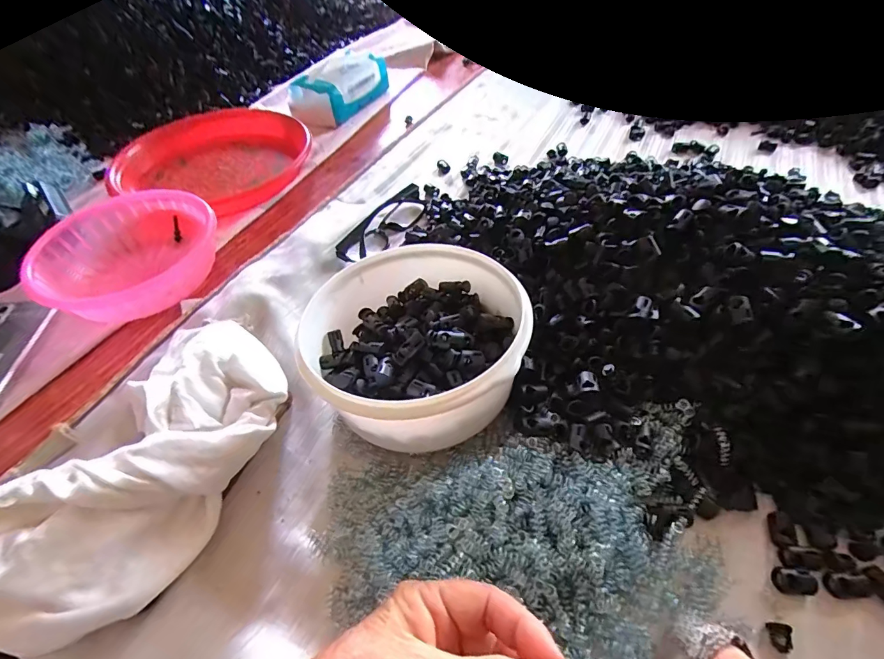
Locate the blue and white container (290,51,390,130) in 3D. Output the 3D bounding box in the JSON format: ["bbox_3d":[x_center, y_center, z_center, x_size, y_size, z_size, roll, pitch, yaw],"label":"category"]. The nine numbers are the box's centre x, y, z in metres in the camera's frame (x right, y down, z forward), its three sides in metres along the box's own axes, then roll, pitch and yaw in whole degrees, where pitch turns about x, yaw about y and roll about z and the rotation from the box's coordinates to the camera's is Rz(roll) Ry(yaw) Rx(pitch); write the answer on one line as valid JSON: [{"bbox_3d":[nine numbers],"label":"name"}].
[{"bbox_3d":[-0.168,-0.385,0.690,0.089,0.063,0.177,20,55,21],"label":"blue and white container"}]

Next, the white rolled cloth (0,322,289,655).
[{"bbox_3d":[-0.197,0.090,0.294,0.127,0.065,0.222,26,57,24],"label":"white rolled cloth"}]

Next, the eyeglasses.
[{"bbox_3d":[-0.060,-0.119,0.475,0.041,0.025,0.138,21,55,21],"label":"eyeglasses"}]

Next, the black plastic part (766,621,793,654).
[{"bbox_3d":[0.190,0.172,0.239,0.013,0.004,0.014,6,51,10],"label":"black plastic part"}]

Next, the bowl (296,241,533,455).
[{"bbox_3d":[-0.015,0.009,0.330,0.158,0.086,0.144,-3,50,3],"label":"bowl"}]

